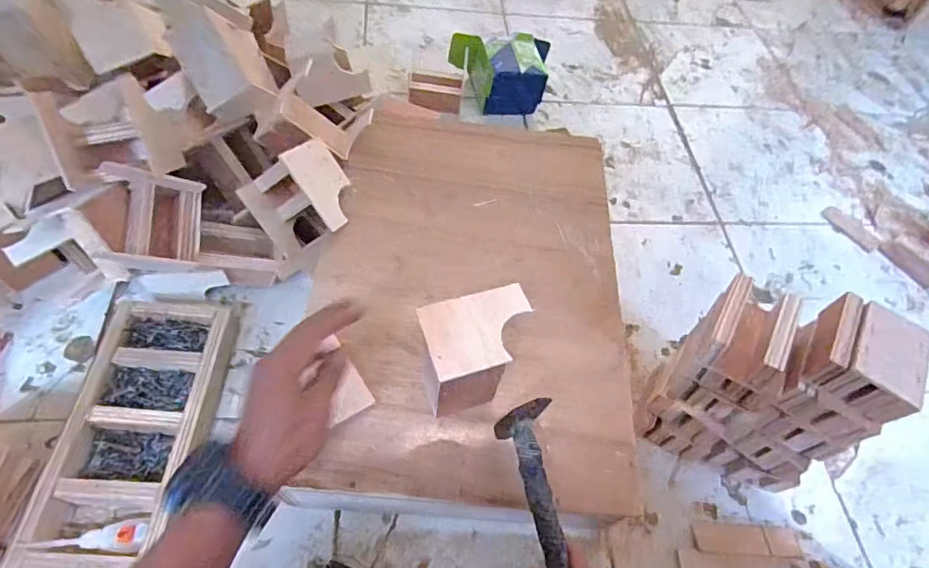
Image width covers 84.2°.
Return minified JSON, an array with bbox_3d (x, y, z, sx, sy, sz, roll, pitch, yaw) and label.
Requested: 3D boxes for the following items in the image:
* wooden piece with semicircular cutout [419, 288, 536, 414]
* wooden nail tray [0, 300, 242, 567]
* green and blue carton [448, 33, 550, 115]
[{"bbox_3d":[0.010,0.070,0.489,0.098,0.102,0.086,-7,59,-11],"label":"wooden piece with semicircular cutout"},{"bbox_3d":[-0.363,0.201,0.554,0.144,0.047,0.401,3,58,-3],"label":"wooden nail tray"},{"bbox_3d":[0.067,-0.396,0.961,0.187,0.106,0.148,1,58,-4],"label":"green and blue carton"}]

